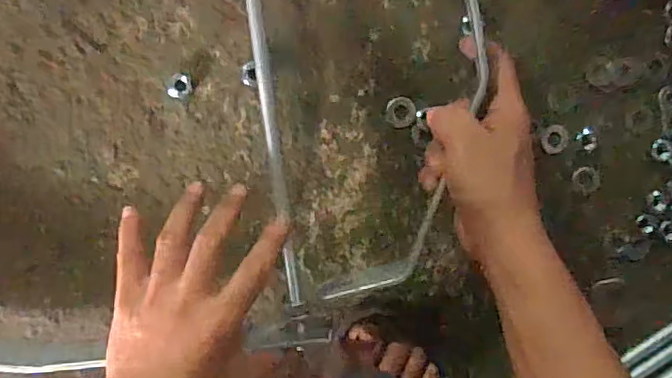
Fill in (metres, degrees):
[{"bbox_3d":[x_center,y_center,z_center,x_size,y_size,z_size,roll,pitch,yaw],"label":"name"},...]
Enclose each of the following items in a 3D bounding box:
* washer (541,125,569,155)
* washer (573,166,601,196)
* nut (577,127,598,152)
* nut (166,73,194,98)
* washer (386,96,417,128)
[{"bbox_3d":[0.196,-0.044,0.508,0.024,0.004,0.026,-2,96,10],"label":"washer"},{"bbox_3d":[0.225,-0.008,0.509,0.023,0.004,0.025,0,92,10],"label":"washer"},{"bbox_3d":[0.221,-0.043,0.498,0.015,0.006,0.022,-24,99,-2],"label":"nut"},{"bbox_3d":[-0.128,-0.084,0.470,0.019,0.009,0.022,24,96,-8],"label":"nut"},{"bbox_3d":[0.056,-0.066,0.489,0.025,0.005,0.026,-1,99,-5],"label":"washer"}]

